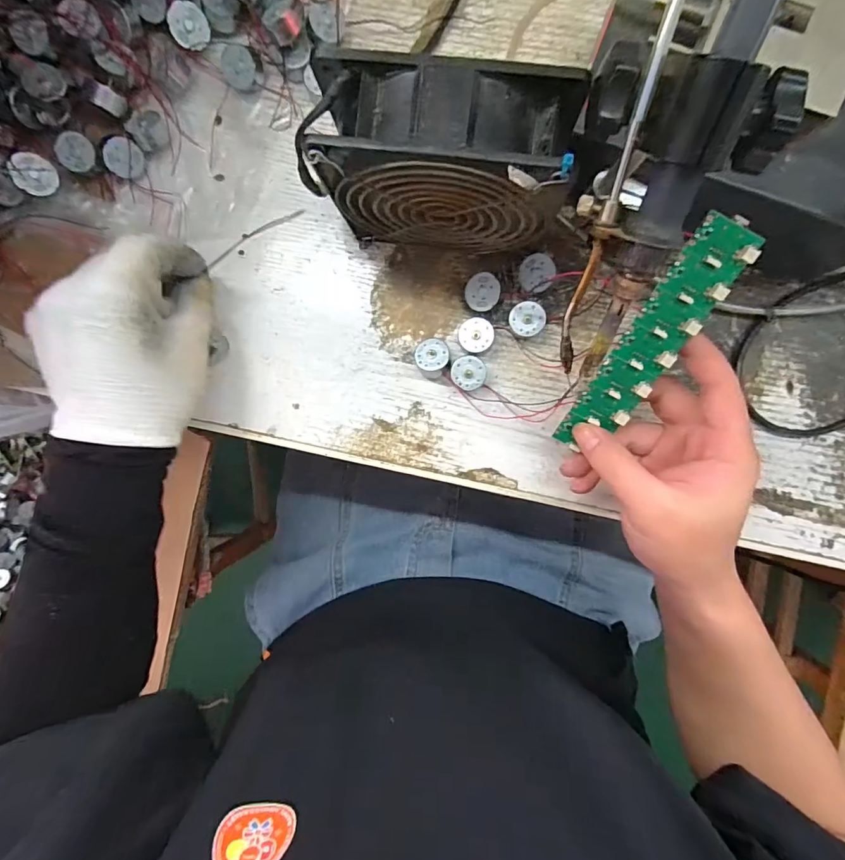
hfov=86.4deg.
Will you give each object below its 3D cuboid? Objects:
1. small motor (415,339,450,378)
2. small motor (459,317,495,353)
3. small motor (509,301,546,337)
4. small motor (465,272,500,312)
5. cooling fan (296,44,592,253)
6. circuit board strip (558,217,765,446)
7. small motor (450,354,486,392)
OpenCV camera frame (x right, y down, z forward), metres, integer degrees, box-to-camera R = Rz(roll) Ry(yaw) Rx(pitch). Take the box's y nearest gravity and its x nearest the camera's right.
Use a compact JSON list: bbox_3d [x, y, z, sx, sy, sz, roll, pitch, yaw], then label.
[{"bbox_3d":[0.006,-0.048,0.305,0.022,0.018,0.025,16,94,3],"label":"small motor"},{"bbox_3d":[0.036,-0.063,0.304,0.023,0.013,0.022,0,93,4],"label":"small motor"},{"bbox_3d":[0.070,-0.073,0.302,0.023,0.014,0.022,2,93,4],"label":"small motor"},{"bbox_3d":[0.041,-0.091,0.299,0.024,0.014,0.024,7,104,28],"label":"small motor"},{"bbox_3d":[0.010,-0.136,0.246,0.119,0.122,0.046,5,93,4],"label":"cooling fan"},{"bbox_3d":[0.123,-0.045,0.245,0.030,0.006,0.136,31,116,2],"label":"circuit board strip"},{"bbox_3d":[0.031,-0.038,0.306,0.023,0.013,0.023,0,93,4],"label":"small motor"}]

